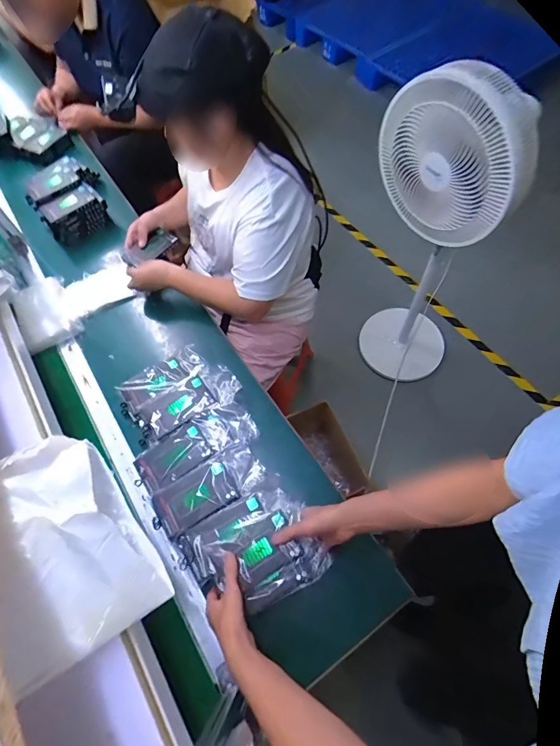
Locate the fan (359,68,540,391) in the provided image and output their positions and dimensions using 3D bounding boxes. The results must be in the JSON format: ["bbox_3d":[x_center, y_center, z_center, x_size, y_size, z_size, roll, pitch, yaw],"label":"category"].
[{"bbox_3d":[0.510,-0.349,1.227,0.385,1.192,0.368,-32,67,-12],"label":"fan"}]

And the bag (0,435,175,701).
[{"bbox_3d":[-0.229,0.177,0.419,0.093,0.130,0.233,-36,68,-14],"label":"bag"}]

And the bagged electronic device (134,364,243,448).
[{"bbox_3d":[-0.199,0.063,0.774,0.233,0.053,0.111,-35,67,-13],"label":"bagged electronic device"}]

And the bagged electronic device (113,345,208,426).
[{"bbox_3d":[-0.262,0.020,0.808,0.201,0.048,0.093,-36,68,-14],"label":"bagged electronic device"}]

